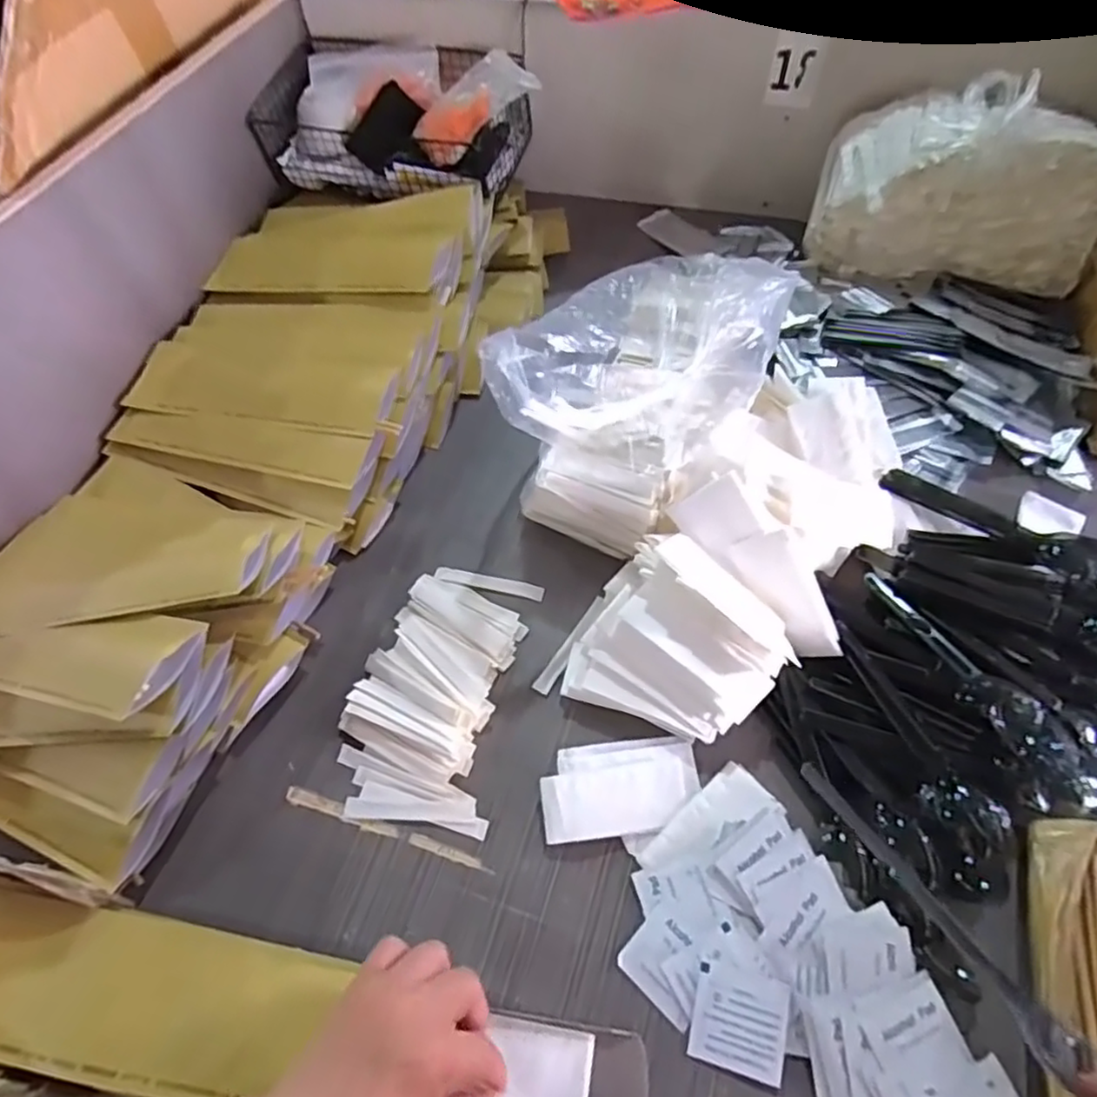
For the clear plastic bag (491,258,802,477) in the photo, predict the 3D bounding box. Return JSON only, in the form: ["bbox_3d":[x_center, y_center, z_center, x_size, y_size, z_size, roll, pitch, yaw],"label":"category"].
[{"bbox_3d":[0.085,-0.169,0.515,0.172,0.108,0.295,19,62,15],"label":"clear plastic bag"}]

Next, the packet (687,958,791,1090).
[{"bbox_3d":[0.109,0.269,0.374,0.050,0.004,0.050,12,70,14],"label":"packet"}]

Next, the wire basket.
[{"bbox_3d":[-0.162,-0.478,0.733,0.297,0.097,0.150,10,60,10],"label":"wire basket"}]

